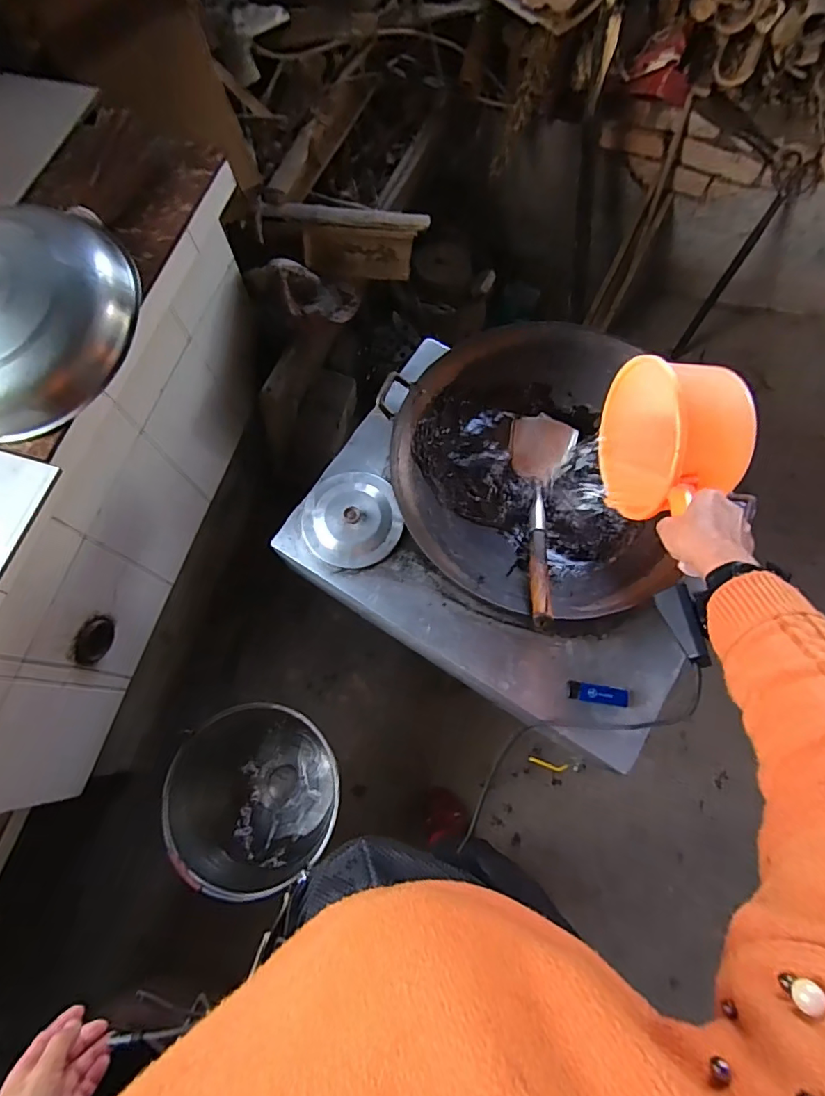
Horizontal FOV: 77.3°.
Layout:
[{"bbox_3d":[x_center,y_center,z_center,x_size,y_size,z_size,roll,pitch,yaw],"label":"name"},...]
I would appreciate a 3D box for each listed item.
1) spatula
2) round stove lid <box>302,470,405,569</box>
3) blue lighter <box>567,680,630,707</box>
[{"bbox_3d":[0.171,-0.050,0.712,0.087,0.057,0.362,9,49,5],"label":"spatula"},{"bbox_3d":[-0.088,-0.045,0.743,0.134,0.033,0.149,-16,71,-4],"label":"round stove lid"},{"bbox_3d":[0.241,0.189,0.667,0.080,0.014,0.023,6,71,4],"label":"blue lighter"}]

